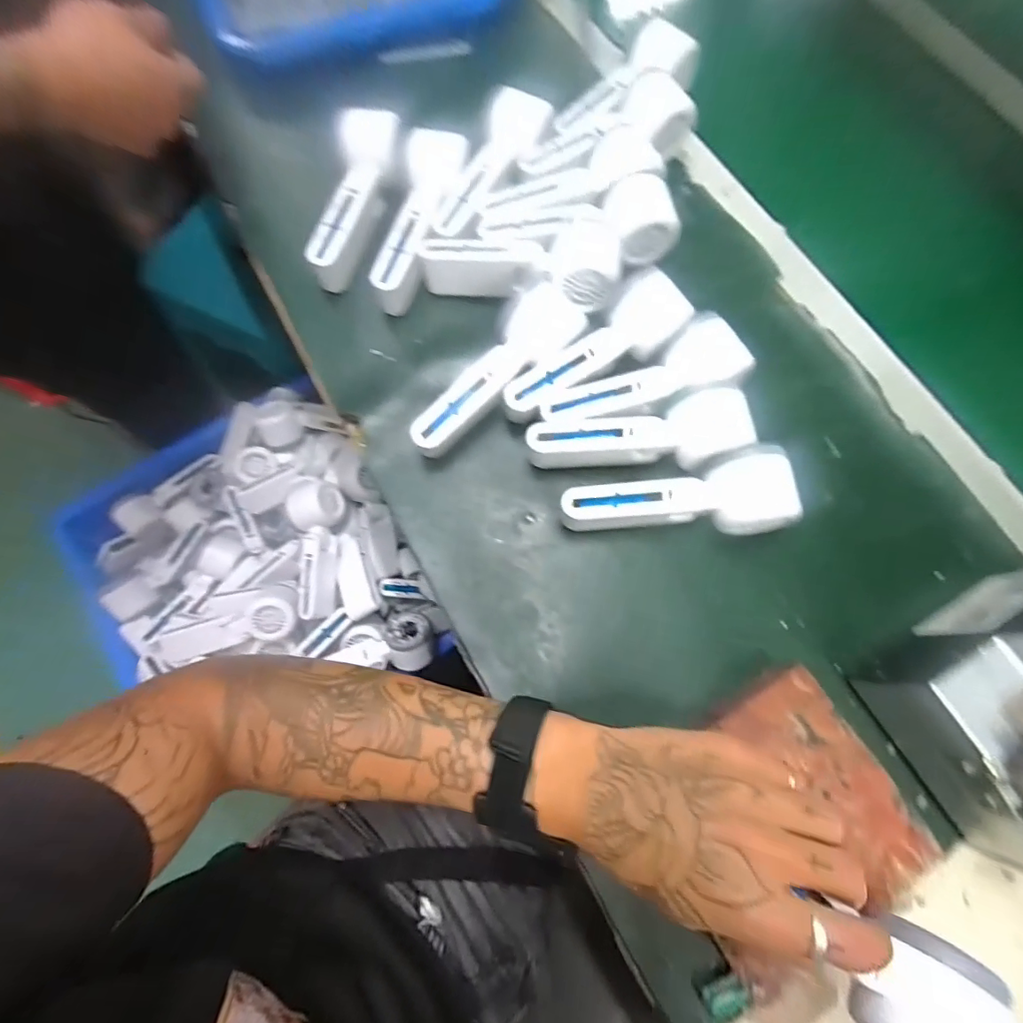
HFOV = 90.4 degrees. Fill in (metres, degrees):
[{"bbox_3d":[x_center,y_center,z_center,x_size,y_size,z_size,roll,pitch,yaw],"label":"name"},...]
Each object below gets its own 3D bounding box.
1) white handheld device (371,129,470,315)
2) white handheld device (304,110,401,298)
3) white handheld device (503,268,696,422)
[{"bbox_3d":[-0.082,-0.255,0.445,0.045,0.037,0.160,18,87,4],"label":"white handheld device"},{"bbox_3d":[-0.141,-0.274,0.450,0.031,0.048,0.157,17,90,4],"label":"white handheld device"},{"bbox_3d":[0.068,-0.123,0.407,0.160,0.043,0.051,-38,78,-12],"label":"white handheld device"}]

